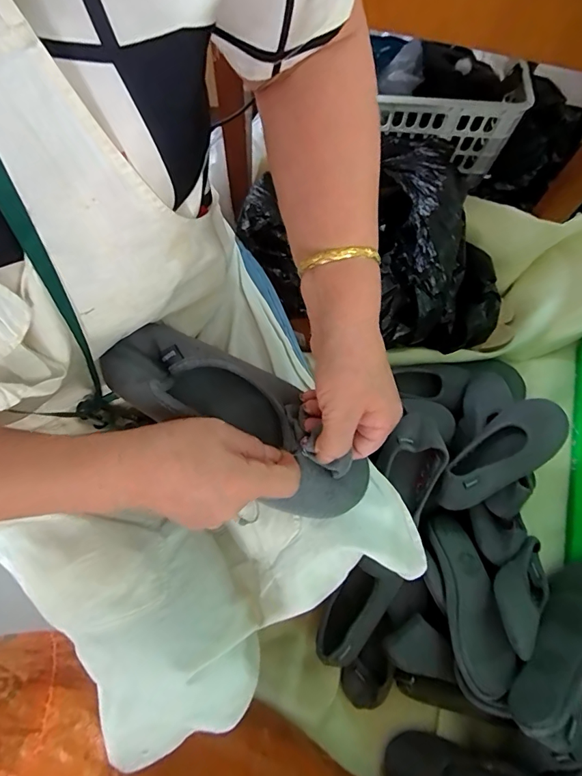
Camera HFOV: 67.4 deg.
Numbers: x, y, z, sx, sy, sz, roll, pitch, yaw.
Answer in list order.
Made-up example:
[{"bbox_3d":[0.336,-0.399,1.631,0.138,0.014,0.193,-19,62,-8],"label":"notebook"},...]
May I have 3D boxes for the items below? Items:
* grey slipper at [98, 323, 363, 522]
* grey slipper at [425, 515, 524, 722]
[{"bbox_3d":[-0.039,0.022,0.351,0.225,0.044,0.085,34,74,-3],"label":"grey slipper"},{"bbox_3d":[0.258,0.320,0.632,0.078,0.058,0.257,-6,72,-4],"label":"grey slipper"}]

